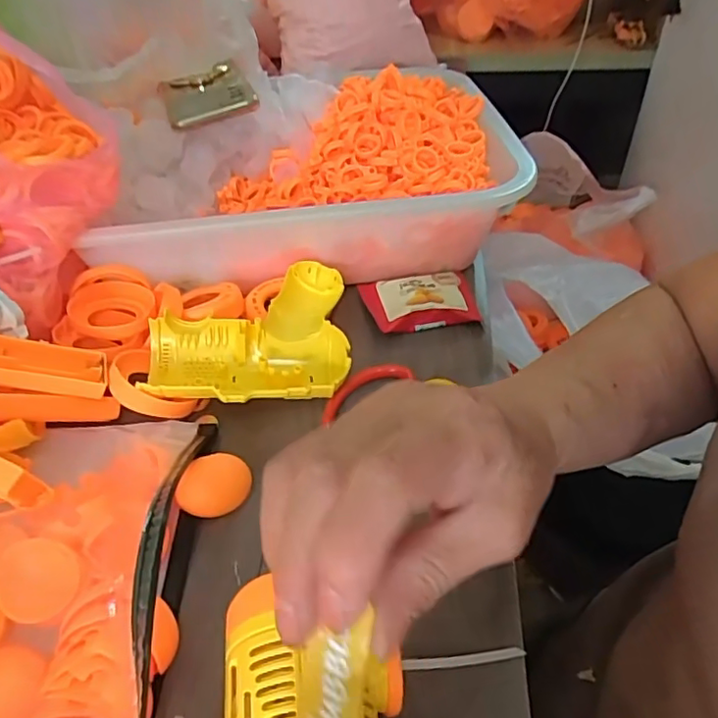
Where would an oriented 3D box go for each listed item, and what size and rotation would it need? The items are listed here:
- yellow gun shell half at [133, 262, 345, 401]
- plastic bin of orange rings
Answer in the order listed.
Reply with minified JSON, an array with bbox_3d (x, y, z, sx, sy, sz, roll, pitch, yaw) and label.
[{"bbox_3d":[-0.074,-0.014,0.413,0.131,0.038,0.126,-5,43,-2],"label":"yellow gun shell half"},{"bbox_3d":[-0.040,-0.156,0.500,0.338,0.092,0.230,-9,43,-7],"label":"plastic bin of orange rings"}]

